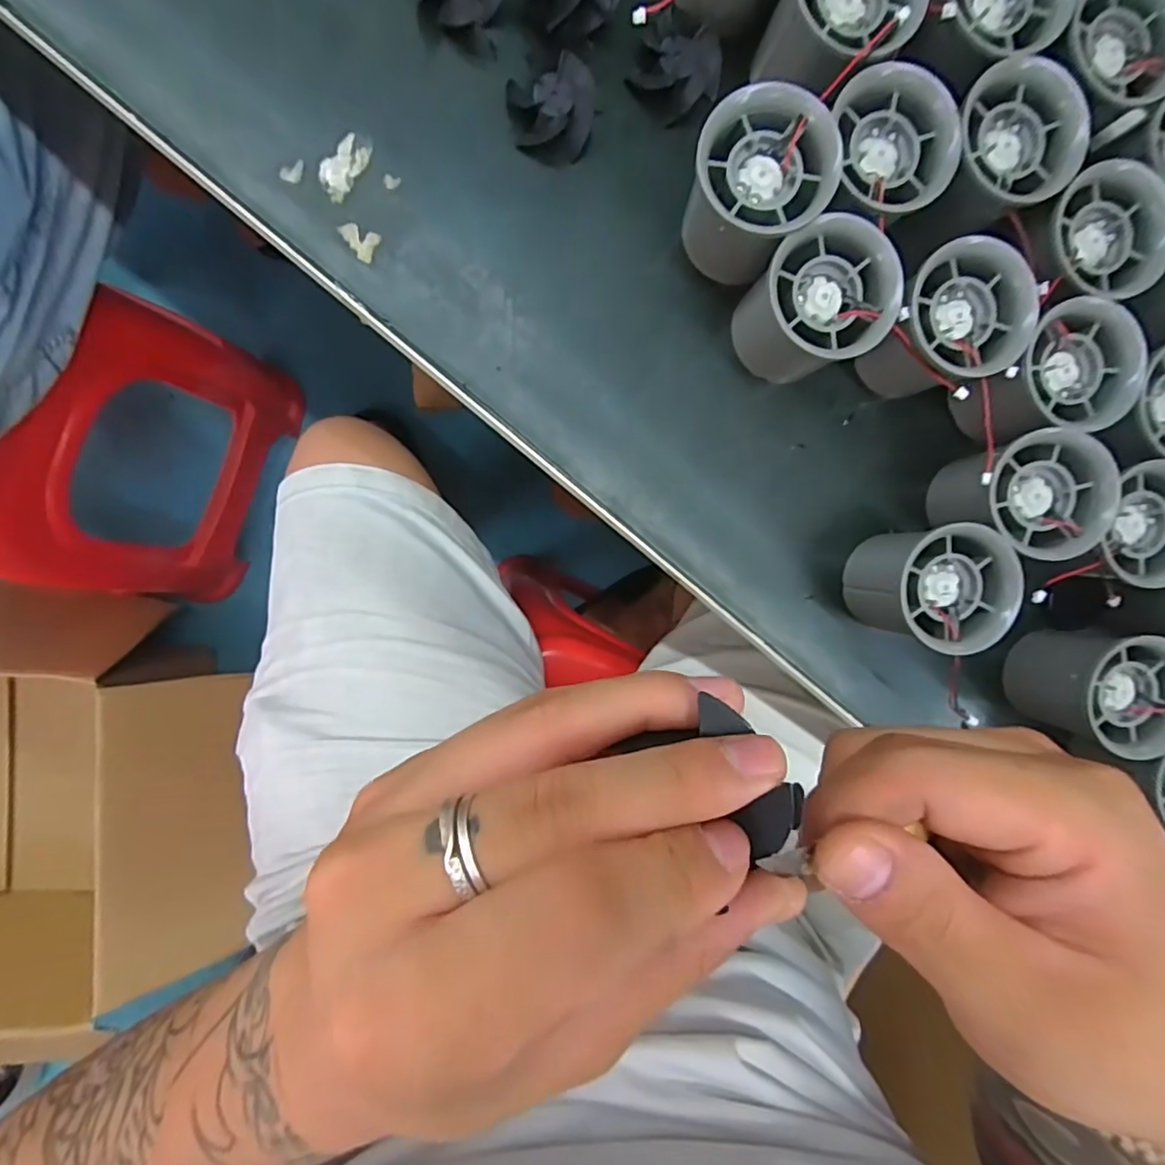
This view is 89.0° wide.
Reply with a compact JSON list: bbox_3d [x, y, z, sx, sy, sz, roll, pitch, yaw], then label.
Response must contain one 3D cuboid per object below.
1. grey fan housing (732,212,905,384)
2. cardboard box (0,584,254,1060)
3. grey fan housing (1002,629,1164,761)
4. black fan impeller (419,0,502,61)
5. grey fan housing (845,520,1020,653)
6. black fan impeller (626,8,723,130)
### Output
[{"bbox_3d":[0.101,-0.122,0.266,0.055,0.056,0.053,0,92,-8],"label":"grey fan housing"},{"bbox_3d":[-0.834,0.297,0.823,0.556,0.334,0.535,3,92,-8],"label":"cardboard box"},{"bbox_3d":[0.253,0.052,0.295,0.052,0.053,0.052,0,92,-8],"label":"grey fan housing"},{"bbox_3d":[-0.052,-0.255,0.258,0.036,0.020,0.032,14,90,-8],"label":"black fan impeller"},{"bbox_3d":[0.159,0.001,0.281,0.056,0.060,0.054,0,92,-8],"label":"grey fan housing"},{"bbox_3d":[0.044,-0.232,0.271,0.037,0.015,0.034,32,88,-8],"label":"black fan impeller"}]

